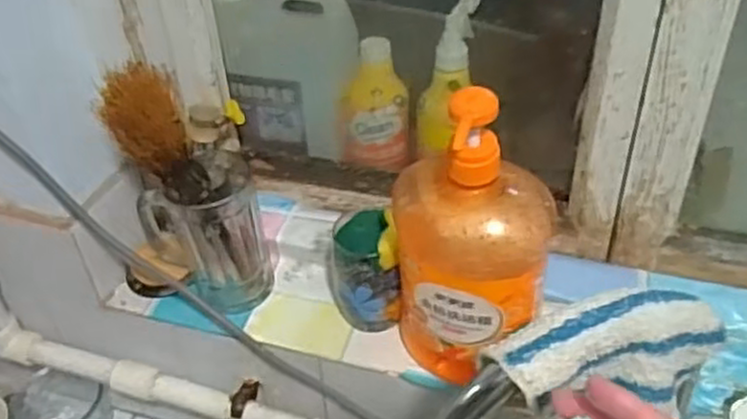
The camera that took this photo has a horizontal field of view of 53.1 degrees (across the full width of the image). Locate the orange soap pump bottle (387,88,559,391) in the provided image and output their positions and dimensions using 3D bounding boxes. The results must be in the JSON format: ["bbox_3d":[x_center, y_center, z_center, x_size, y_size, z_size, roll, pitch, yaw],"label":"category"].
[{"bbox_3d":[0.071,0.032,0.558,0.111,0.264,0.067,4,40,8],"label":"orange soap pump bottle"}]

